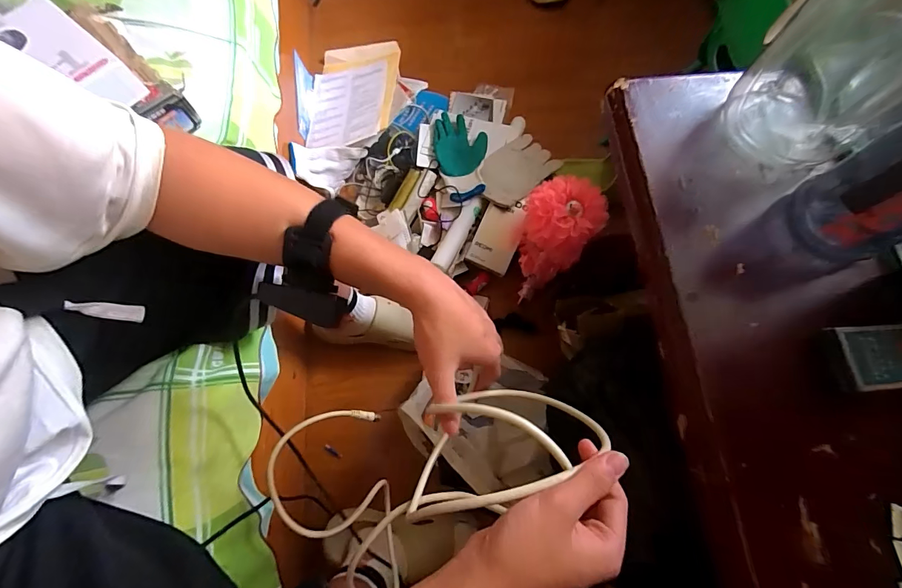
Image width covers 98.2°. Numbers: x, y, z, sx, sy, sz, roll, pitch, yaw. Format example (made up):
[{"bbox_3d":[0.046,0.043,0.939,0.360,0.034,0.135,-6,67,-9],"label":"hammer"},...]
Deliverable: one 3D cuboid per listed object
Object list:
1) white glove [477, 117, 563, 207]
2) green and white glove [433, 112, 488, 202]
[{"bbox_3d":[0.166,-0.308,0.915,0.153,0.055,0.270,27,74,8],"label":"white glove"},{"bbox_3d":[0.020,-0.327,0.914,0.121,0.032,0.244,2,72,1],"label":"green and white glove"}]

